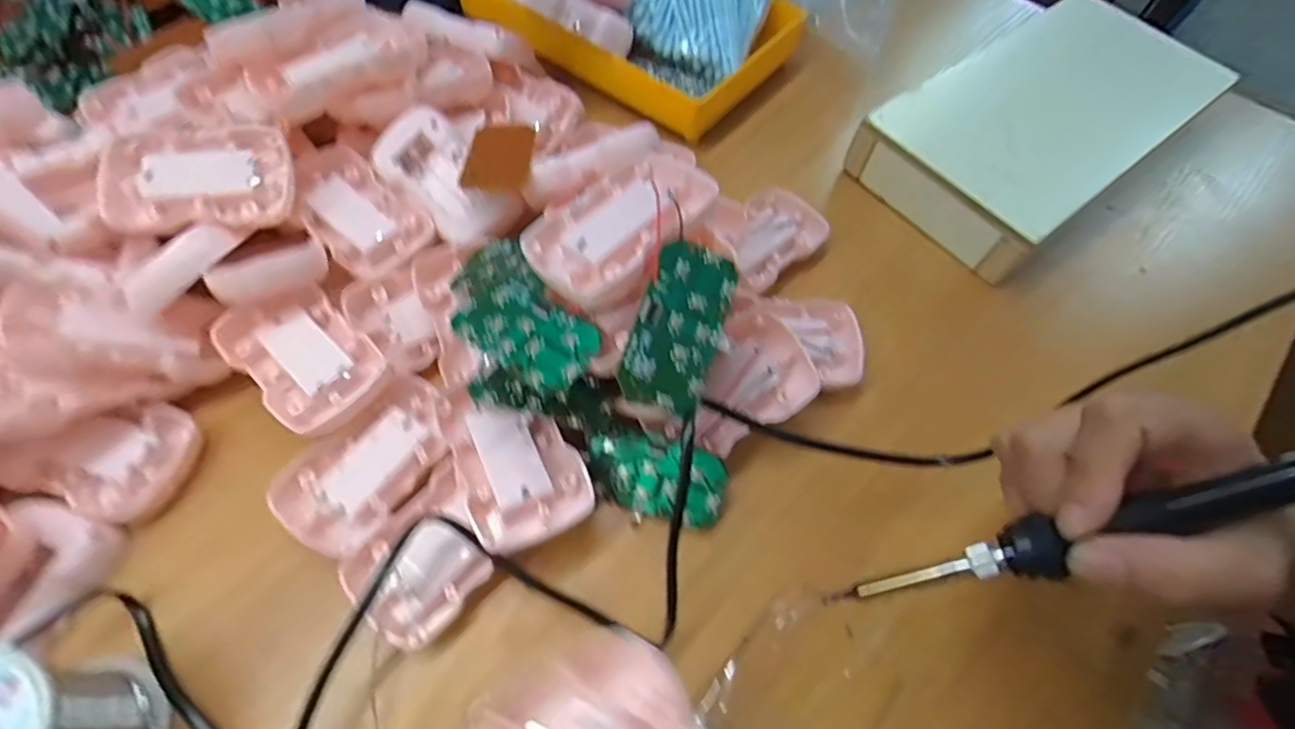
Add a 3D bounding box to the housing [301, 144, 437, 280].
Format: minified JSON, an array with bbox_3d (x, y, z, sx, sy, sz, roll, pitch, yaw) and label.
[{"bbox_3d":[-0.171,-0.089,0.342,0.083,0.022,0.053,38,65,16],"label":"housing"}]

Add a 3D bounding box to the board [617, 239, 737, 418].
[{"bbox_3d":[0.014,-0.017,0.251,0.036,0.004,0.072,21,78,-10],"label":"board"}]

